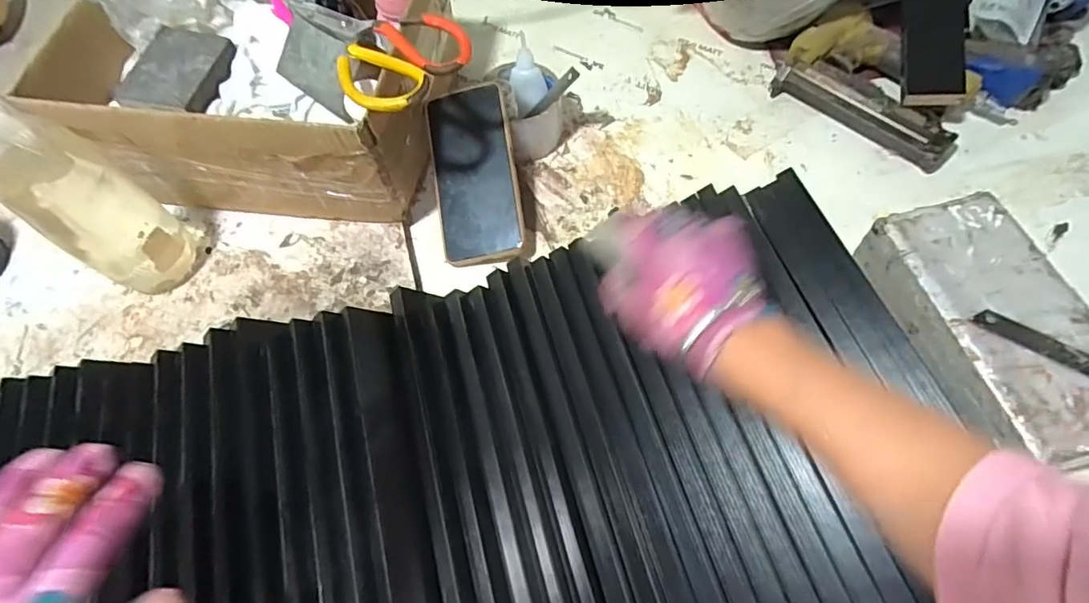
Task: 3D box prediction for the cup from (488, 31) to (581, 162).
[{"bbox_3d":[-0.009,-0.207,0.545,0.076,0.082,0.088,-19,63,-8],"label":"cup"}]

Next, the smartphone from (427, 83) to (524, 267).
[{"bbox_3d":[-0.066,-0.121,0.508,0.078,0.012,0.169,-9,83,12],"label":"smartphone"}]

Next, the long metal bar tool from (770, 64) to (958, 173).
[{"bbox_3d":[0.323,-0.192,0.554,0.185,0.032,0.040,37,69,20],"label":"long metal bar tool"}]

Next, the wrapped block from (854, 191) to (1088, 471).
[{"bbox_3d":[0.339,0.023,0.412,0.100,0.068,0.203,-11,63,-2],"label":"wrapped block"}]

